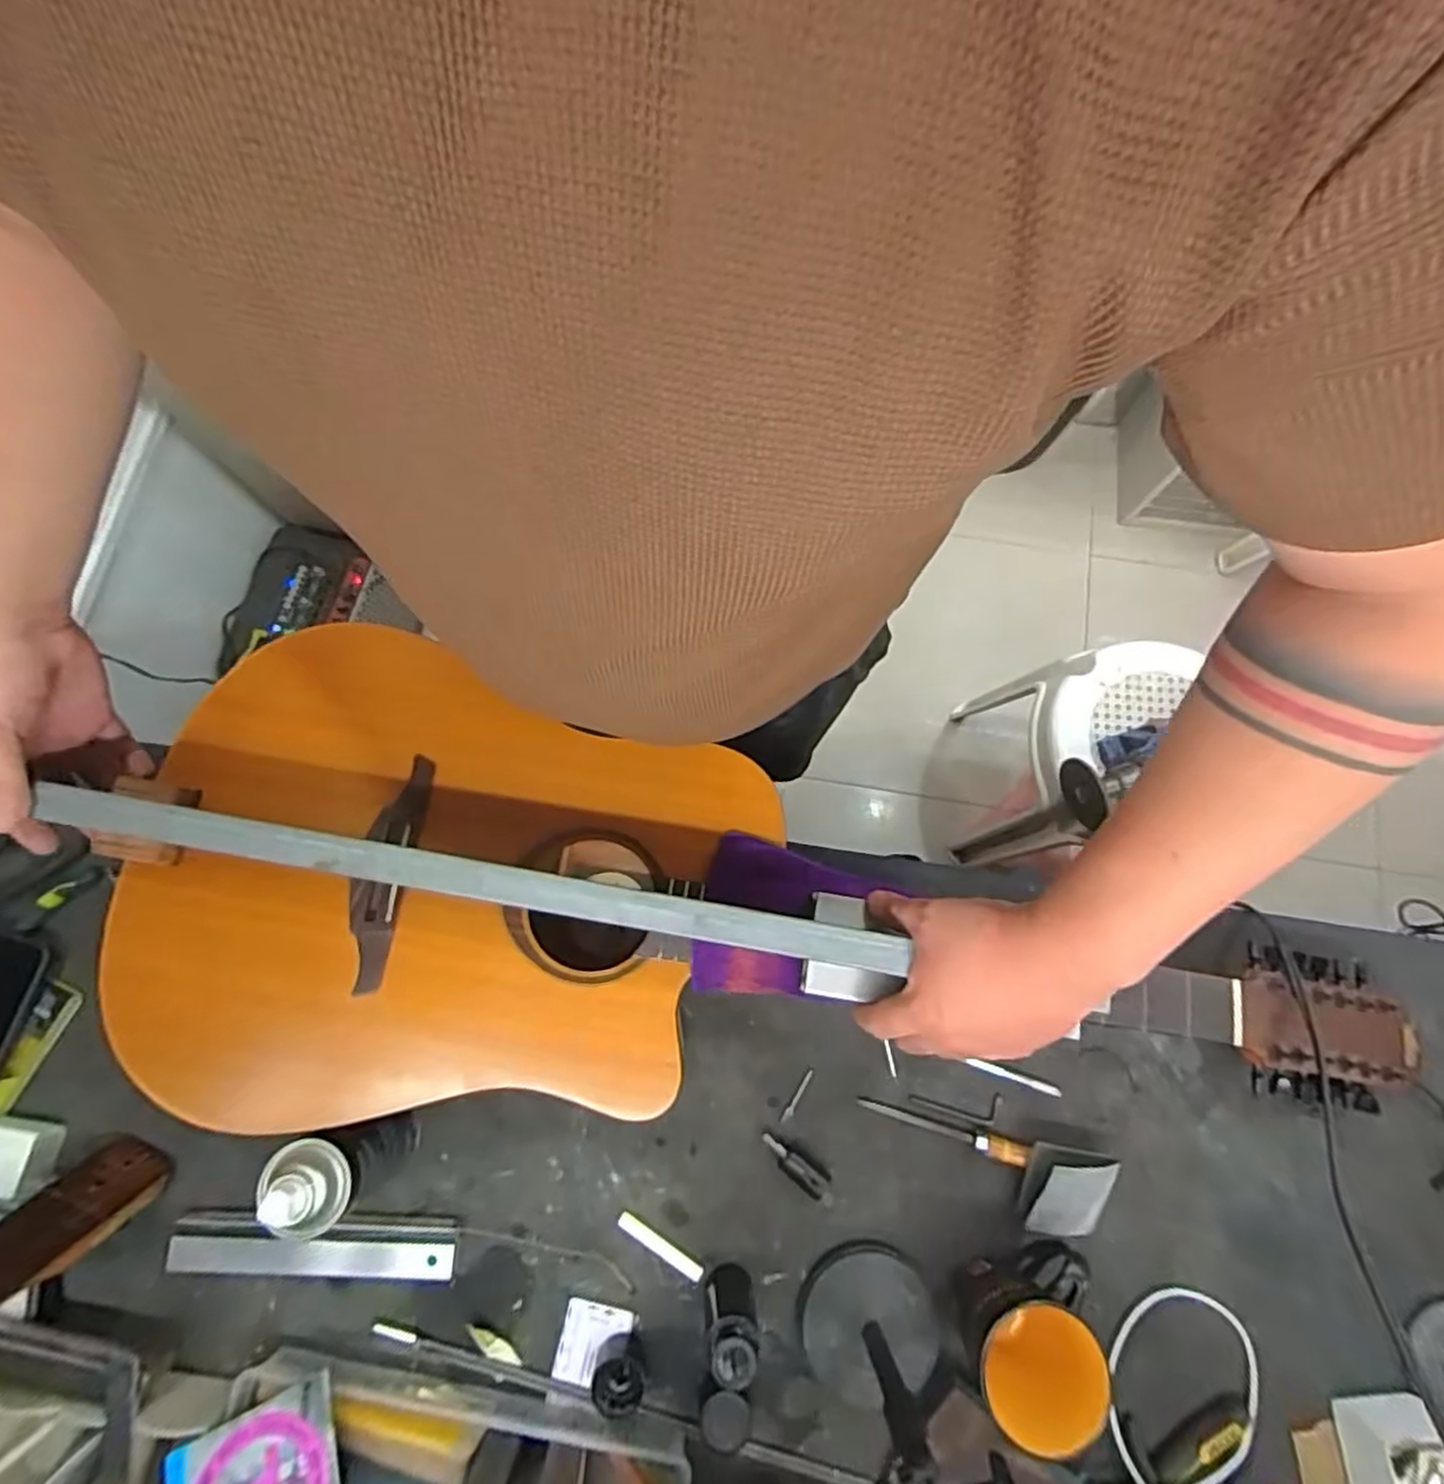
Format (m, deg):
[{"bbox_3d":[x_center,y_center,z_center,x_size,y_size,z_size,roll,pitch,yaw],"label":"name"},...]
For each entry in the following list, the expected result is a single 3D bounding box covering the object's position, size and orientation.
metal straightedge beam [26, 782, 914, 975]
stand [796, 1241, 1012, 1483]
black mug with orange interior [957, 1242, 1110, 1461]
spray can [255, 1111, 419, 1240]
[{"bbox_3d":[-0.166,0.092,0.475,0.577,0.016,0.026,10,77,1],"label":"metal straightedge beam"},{"bbox_3d":[0.116,0.443,0.466,0.103,0.217,0.096,0,77,0],"label":"stand"},{"bbox_3d":[0.228,0.439,0.523,0.108,0.107,0.077,-18,78,-4],"label":"black mug with orange interior"},{"bbox_3d":[-0.284,0.315,0.532,0.061,0.146,0.066,-44,81,-9],"label":"spray can"}]

